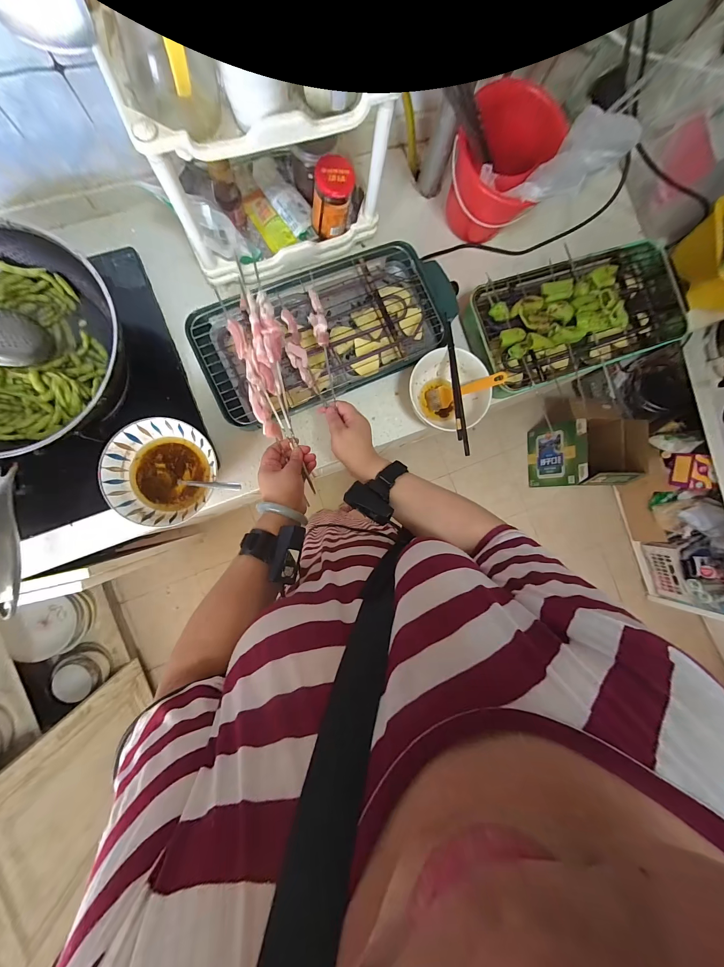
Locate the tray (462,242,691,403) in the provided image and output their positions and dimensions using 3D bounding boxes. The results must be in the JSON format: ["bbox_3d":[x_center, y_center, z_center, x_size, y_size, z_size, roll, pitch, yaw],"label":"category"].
[{"bbox_3d":[0.453,-0.347,0.634,0.464,0.082,0.219,-20,89,-7],"label":"tray"}]

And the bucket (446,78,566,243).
[{"bbox_3d":[0.249,-0.594,0.602,0.158,0.165,0.180,27,84,-4],"label":"bucket"}]

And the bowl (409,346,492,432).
[{"bbox_3d":[0.160,-0.176,0.600,0.149,0.066,0.149,0,87,-6],"label":"bowl"}]

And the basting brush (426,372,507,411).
[{"bbox_3d":[0.201,-0.180,0.603,0.147,0.027,0.044,-11,88,22],"label":"basting brush"}]

